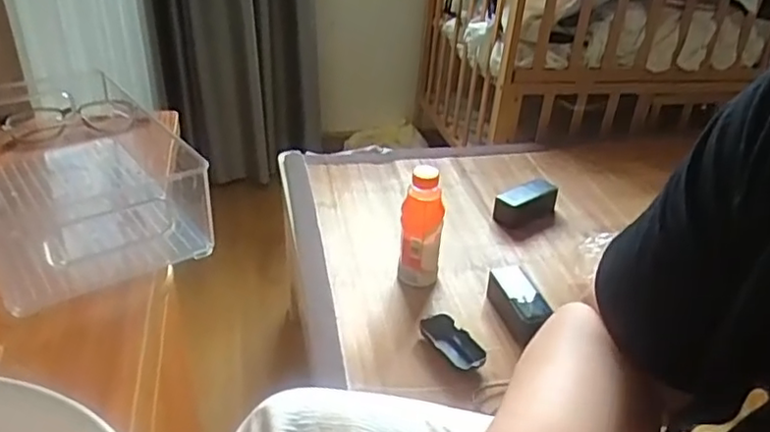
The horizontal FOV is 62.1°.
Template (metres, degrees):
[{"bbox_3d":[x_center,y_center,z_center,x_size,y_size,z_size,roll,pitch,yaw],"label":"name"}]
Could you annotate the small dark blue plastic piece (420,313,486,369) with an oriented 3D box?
[{"bbox_3d":[0.100,0.177,0.907,0.050,0.033,0.104,-26,52,-39],"label":"small dark blue plastic piece"}]

